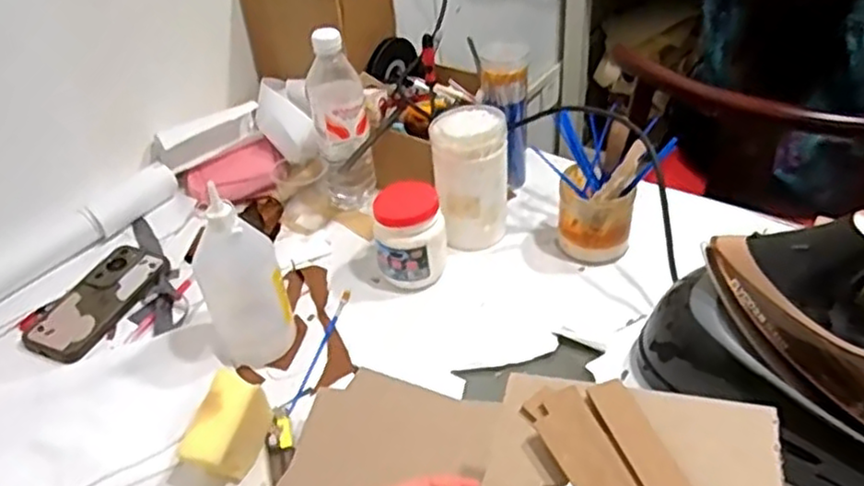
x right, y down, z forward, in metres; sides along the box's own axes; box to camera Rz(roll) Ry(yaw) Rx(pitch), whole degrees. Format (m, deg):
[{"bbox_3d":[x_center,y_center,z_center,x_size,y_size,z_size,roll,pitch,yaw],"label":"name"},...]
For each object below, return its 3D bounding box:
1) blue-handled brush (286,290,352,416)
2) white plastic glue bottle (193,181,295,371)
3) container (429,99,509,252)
[{"bbox_3d":[-0.116,0.107,0.721,0.010,0.004,0.169,5,40,14],"label":"blue-handled brush"},{"bbox_3d":[-0.189,0.037,0.678,0.083,0.196,0.049,-11,39,-6],"label":"white plastic glue bottle"},{"bbox_3d":[0.046,-0.073,0.806,0.084,0.158,0.074,-5,39,2],"label":"container"}]

